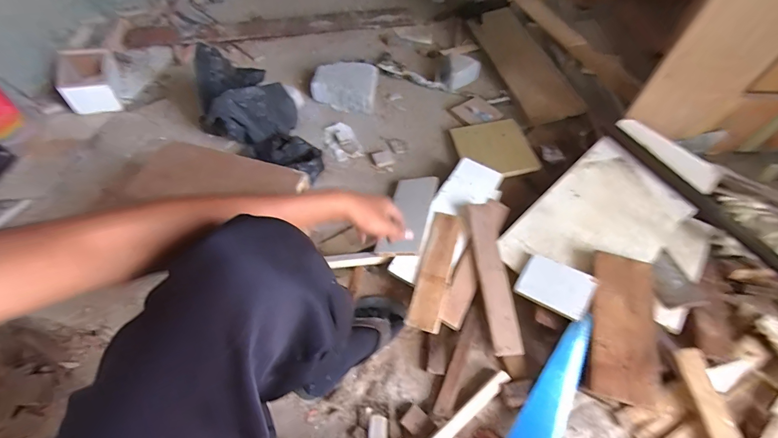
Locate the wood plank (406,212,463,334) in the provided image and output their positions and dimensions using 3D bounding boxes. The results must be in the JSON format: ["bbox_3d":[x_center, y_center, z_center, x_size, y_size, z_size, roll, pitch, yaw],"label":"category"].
[{"bbox_3d":[0.106,0.107,0.806,0.070,0.010,0.286,18,59,3],"label":"wood plank"}]

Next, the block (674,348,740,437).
[{"bbox_3d":[0.595,0.336,0.676,0.044,0.019,0.176,-3,54,-4],"label":"block"}]

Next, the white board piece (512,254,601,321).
[{"bbox_3d":[0.350,0.142,0.767,0.141,0.019,0.103,22,69,35],"label":"white board piece"}]

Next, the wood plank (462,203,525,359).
[{"bbox_3d":[0.228,0.119,0.807,0.066,0.022,0.348,-2,54,-4],"label":"wood plank"}]

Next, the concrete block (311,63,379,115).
[{"bbox_3d":[-0.147,-0.444,1.207,0.203,0.096,0.193,3,57,0],"label":"concrete block"}]

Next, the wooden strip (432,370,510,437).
[{"bbox_3d":[0.126,0.377,0.672,0.259,0.017,0.024,-34,64,-18],"label":"wooden strip"}]

